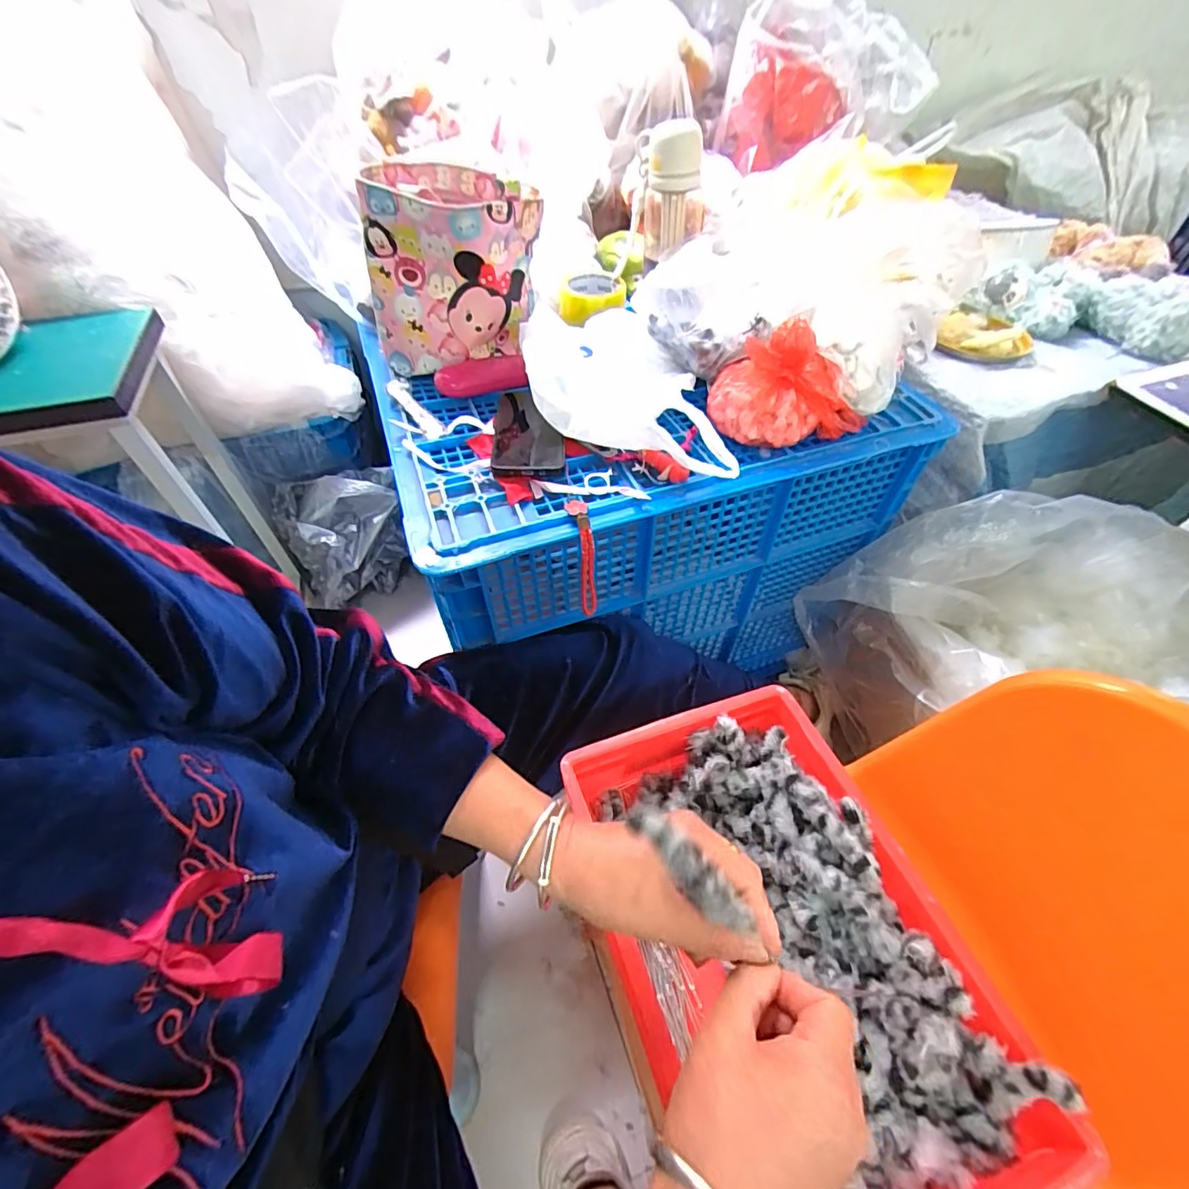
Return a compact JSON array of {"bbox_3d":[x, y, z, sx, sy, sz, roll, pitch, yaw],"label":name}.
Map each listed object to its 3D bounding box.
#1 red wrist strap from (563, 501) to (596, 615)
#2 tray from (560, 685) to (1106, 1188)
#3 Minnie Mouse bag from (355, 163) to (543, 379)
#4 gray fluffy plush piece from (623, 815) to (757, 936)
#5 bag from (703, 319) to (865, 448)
[{"bbox_3d":[-0.014,-0.039,0.565,0.020,0.129,0.067,-11,52,-9],"label":"red wrist strap"},{"bbox_3d":[0.145,0.271,0.423,0.251,0.088,0.368,-15,53,-12],"label":"tray"},{"bbox_3d":[-0.177,-0.406,0.662,0.176,0.182,0.167,17,53,13],"label":"Minnie Mouse bag"},{"bbox_3d":[0.052,0.149,0.281,0.090,0.017,0.018,51,59,-13],"label":"gray fluffy plush piece"},{"bbox_3d":[0.219,-0.236,0.578,0.170,0.100,0.114,11,52,8],"label":"bag"}]

